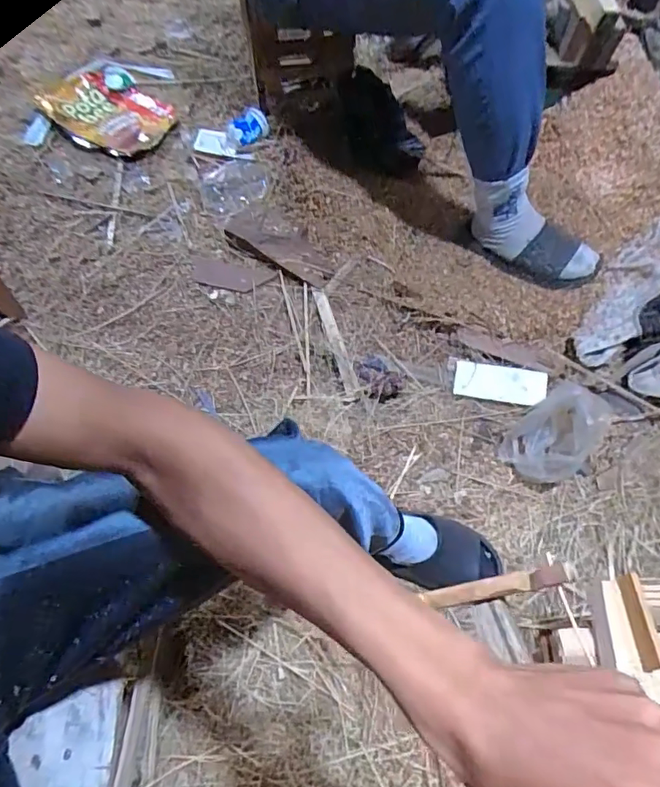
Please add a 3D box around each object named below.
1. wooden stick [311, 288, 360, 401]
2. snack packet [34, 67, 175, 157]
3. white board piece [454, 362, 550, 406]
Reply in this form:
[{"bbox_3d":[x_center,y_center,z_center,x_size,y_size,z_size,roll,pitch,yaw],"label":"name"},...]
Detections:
[{"bbox_3d":[0.011,-0.095,0.987,0.029,0.017,0.254,-12,62,-11],"label":"wooden stick"},{"bbox_3d":[-0.491,-0.625,1.160,0.262,0.061,0.217,35,64,15],"label":"snack packet"},{"bbox_3d":[0.310,-0.018,0.962,0.161,0.009,0.073,10,60,11],"label":"white board piece"}]

